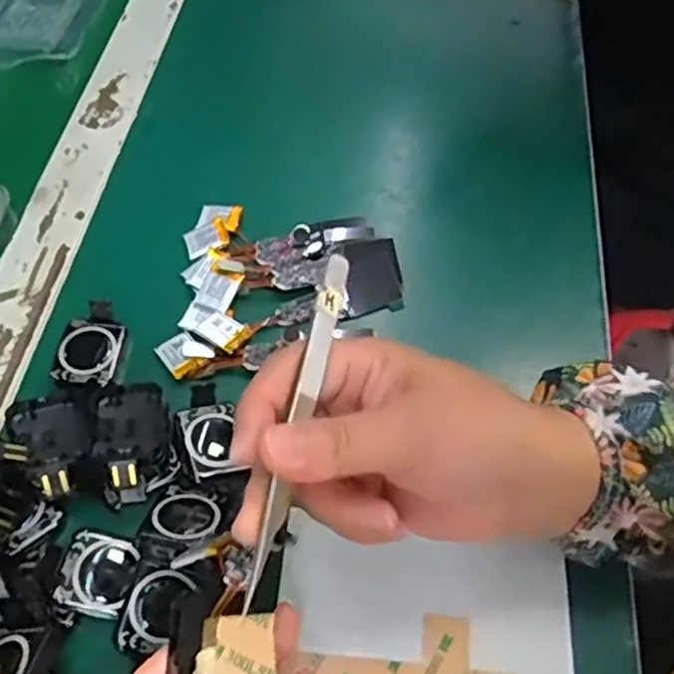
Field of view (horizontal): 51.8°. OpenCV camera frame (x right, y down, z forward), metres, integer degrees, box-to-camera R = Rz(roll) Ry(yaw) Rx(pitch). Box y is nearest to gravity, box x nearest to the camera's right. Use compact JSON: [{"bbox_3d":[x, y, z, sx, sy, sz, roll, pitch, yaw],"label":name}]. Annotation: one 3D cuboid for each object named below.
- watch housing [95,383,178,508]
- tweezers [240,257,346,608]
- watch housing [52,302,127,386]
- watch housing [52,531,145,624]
[{"bbox_3d":[-0.093,0.045,0.316,0.031,0.014,0.050,-10,58,-6],"label":"watch housing"},{"bbox_3d":[-0.013,0.028,0.246,0.009,0.009,0.128,12,72,8],"label":"tweezers"},{"bbox_3d":[-0.127,0.004,0.360,0.029,0.010,0.046,6,58,4],"label":"watch housing"},{"bbox_3d":[-0.098,0.101,0.291,0.032,0.015,0.034,10,58,6],"label":"watch housing"}]

